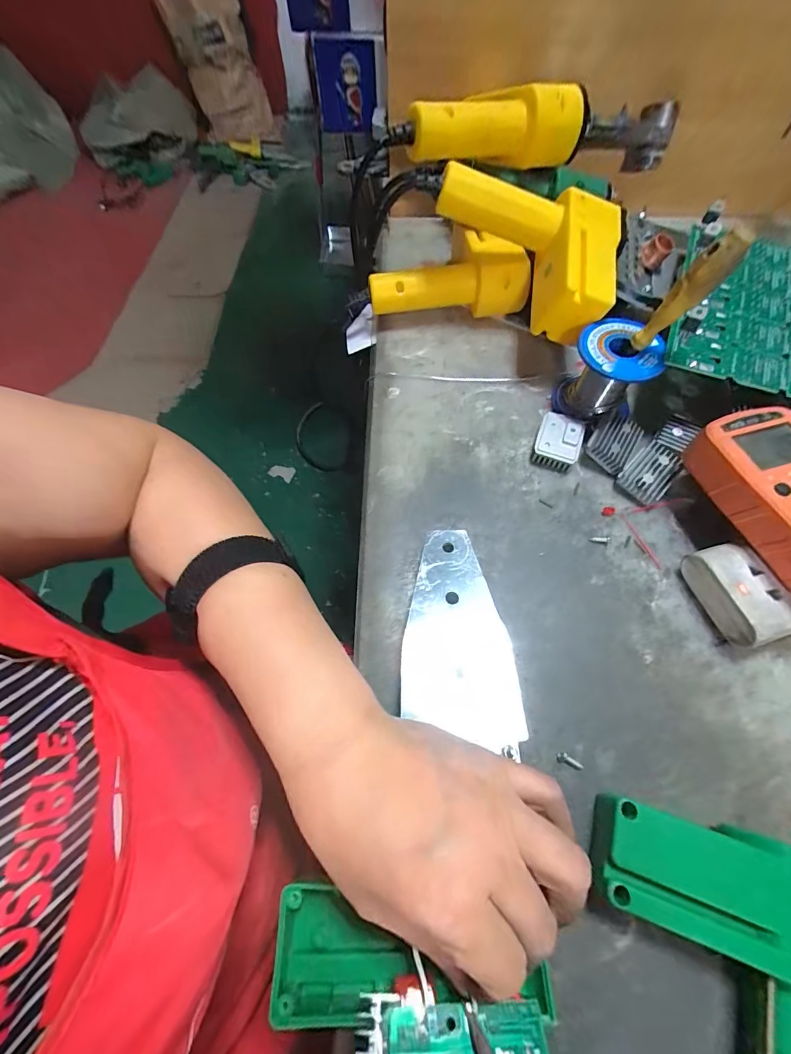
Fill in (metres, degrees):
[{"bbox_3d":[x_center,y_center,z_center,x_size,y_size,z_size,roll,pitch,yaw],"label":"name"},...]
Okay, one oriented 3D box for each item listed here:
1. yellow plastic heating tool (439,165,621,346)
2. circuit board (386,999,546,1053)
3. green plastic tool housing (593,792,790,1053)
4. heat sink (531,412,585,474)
[{"bbox_3d":[0.102,-0.217,0.321,0.142,0.051,0.112,7,79,-3],"label":"yellow plastic heating tool"},{"bbox_3d":[0.028,0.204,0.162,0.062,0.008,0.017,-2,64,-1],"label":"circuit board"},{"bbox_3d":[0.143,0.215,0.176,0.110,0.032,0.149,9,64,7],"label":"green plastic tool housing"},{"bbox_3d":[0.131,-0.068,0.327,0.034,0.016,0.043,19,66,11],"label":"heat sink"}]

